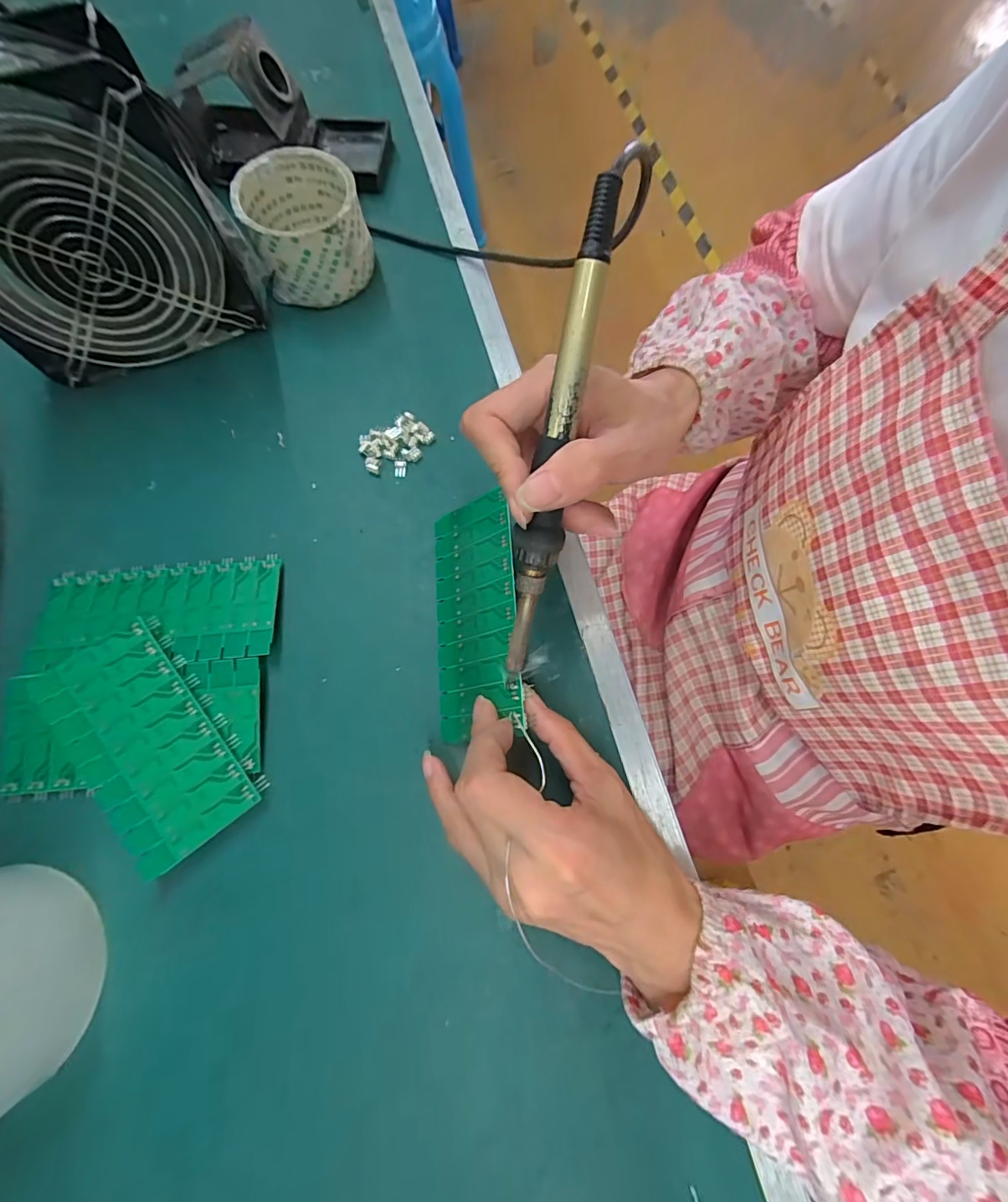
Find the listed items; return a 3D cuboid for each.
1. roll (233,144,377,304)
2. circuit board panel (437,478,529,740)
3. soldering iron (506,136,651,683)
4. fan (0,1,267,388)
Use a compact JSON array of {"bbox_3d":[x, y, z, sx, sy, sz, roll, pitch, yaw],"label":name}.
[{"bbox_3d":[-0.144,-0.272,0.353,0.079,0.058,0.083,0,73,-1],"label":"roll"},{"bbox_3d":[-0.018,0.006,0.272,0.061,0.004,0.133,-20,67,39],"label":"circuit board panel"},{"bbox_3d":[0.022,-0.059,0.195,0.020,0.015,0.205,12,111,3],"label":"soldering iron"},{"bbox_3d":[-0.249,-0.223,0.285,0.152,0.156,0.058,-24,75,-8],"label":"fan"}]

